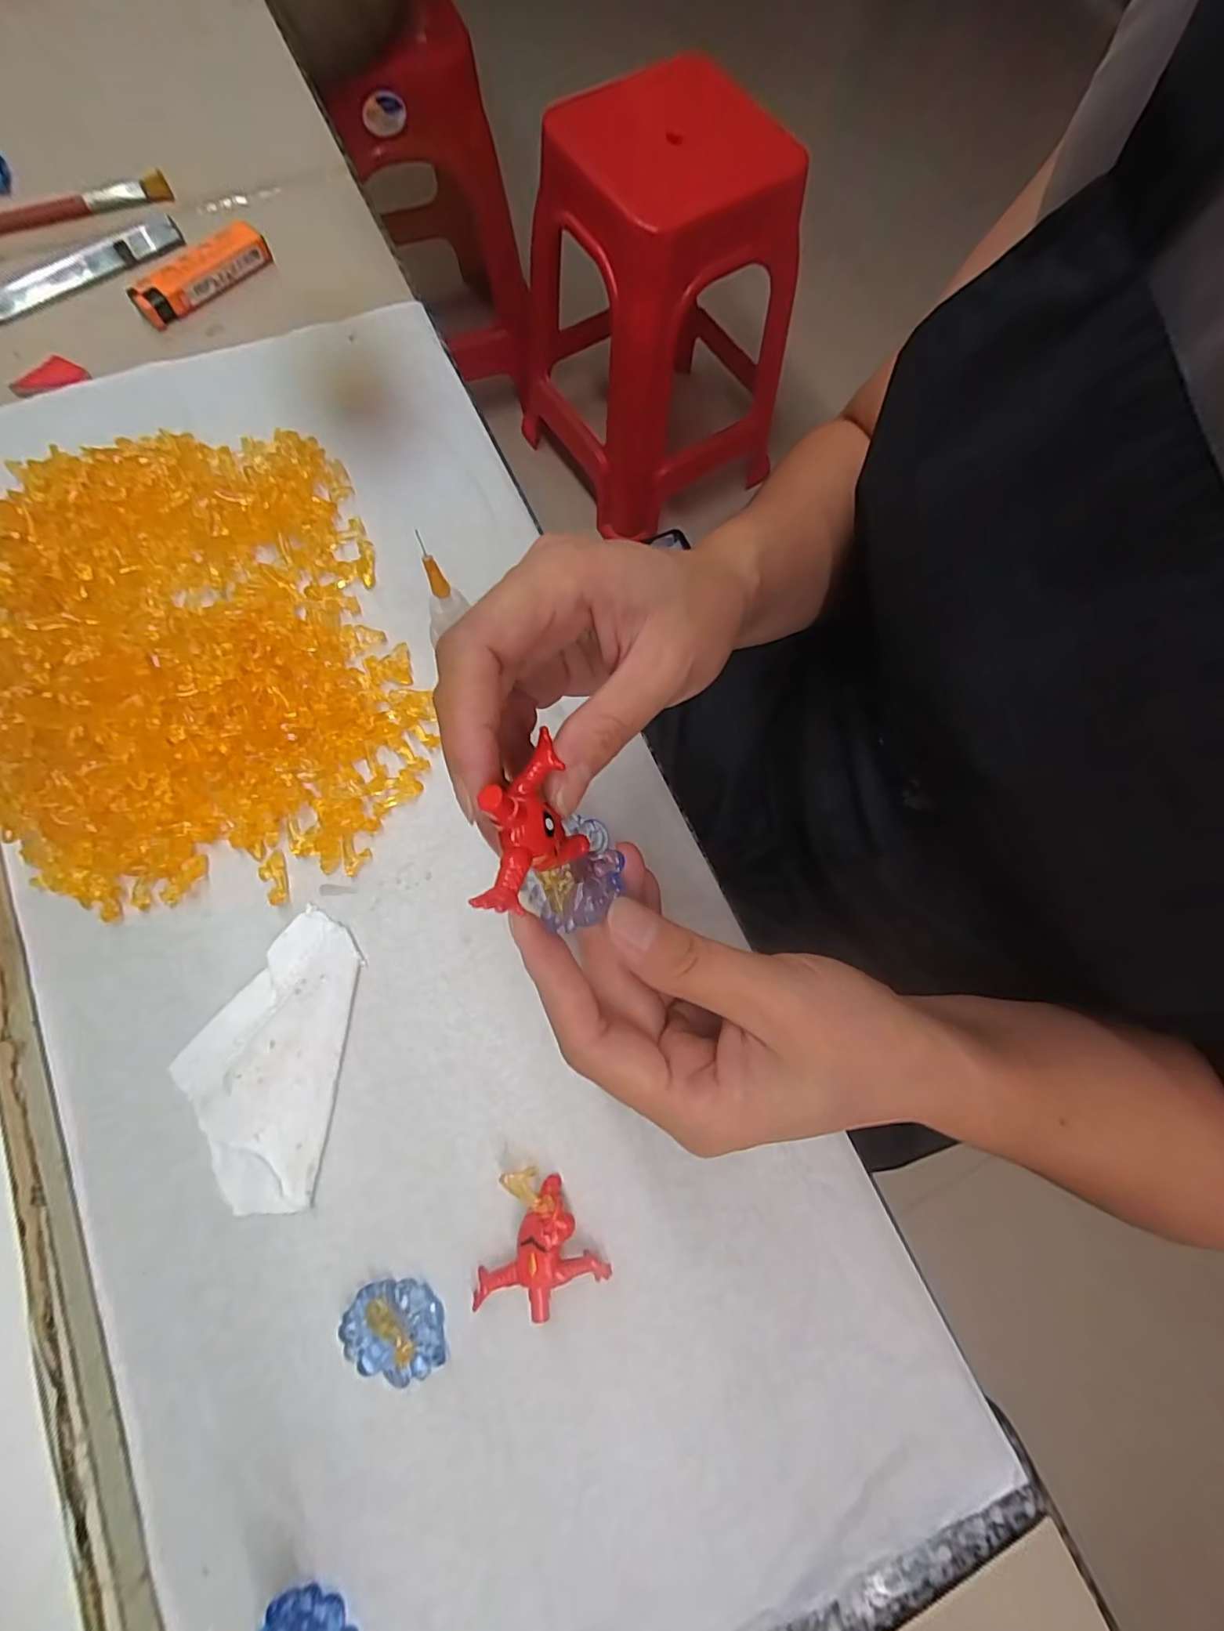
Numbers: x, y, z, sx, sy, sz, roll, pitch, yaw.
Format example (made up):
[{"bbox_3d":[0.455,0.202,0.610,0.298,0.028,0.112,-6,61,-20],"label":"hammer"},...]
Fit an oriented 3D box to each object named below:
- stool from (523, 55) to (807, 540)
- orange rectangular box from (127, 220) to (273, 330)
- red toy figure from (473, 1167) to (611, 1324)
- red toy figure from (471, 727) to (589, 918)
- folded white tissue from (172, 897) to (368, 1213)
[{"bbox_3d":[0.063,-0.837,0.954,0.358,0.489,0.417,-33,79,-9],"label":"stool"},{"bbox_3d":[-0.233,-0.307,0.325,0.080,0.015,0.019,-40,80,-10],"label":"orange rectangular box"},{"bbox_3d":[-0.024,0.160,0.213,0.045,0.015,0.043,14,76,2],"label":"red toy figure"},{"bbox_3d":[-0.018,0.001,0.140,0.022,0.020,0.046,3,76,-1],"label":"red toy figure"},{"bbox_3d":[-0.139,0.094,0.229,0.060,0.008,0.108,7,76,0],"label":"folded white tissue"}]

